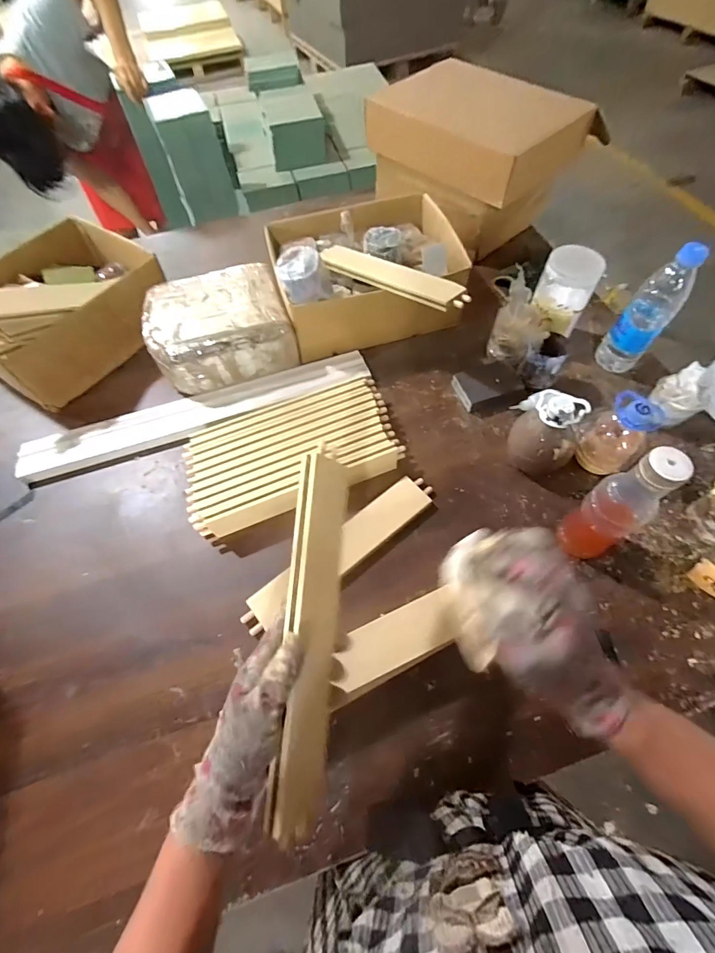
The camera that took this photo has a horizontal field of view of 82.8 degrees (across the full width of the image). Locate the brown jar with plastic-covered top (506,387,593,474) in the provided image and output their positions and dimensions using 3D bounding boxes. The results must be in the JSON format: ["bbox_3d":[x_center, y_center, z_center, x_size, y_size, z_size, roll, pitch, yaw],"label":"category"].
[{"bbox_3d":[0.274,-0.069,0.587,0.093,0.129,0.097,-1,61,2],"label":"brown jar with plastic-covered top"}]

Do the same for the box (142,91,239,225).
[{"bbox_3d":[-0.458,-0.887,1.153,0.157,0.267,0.119,-20,62,-8],"label":"box"}]

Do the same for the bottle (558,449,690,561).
[{"bbox_3d":[0.303,0.040,0.481,0.053,0.218,0.063,-37,66,-16],"label":"bottle"}]

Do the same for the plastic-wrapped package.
[{"bbox_3d":[-0.247,-0.265,0.727,0.235,0.089,0.191,-20,62,-8],"label":"plastic-wrapped package"}]

